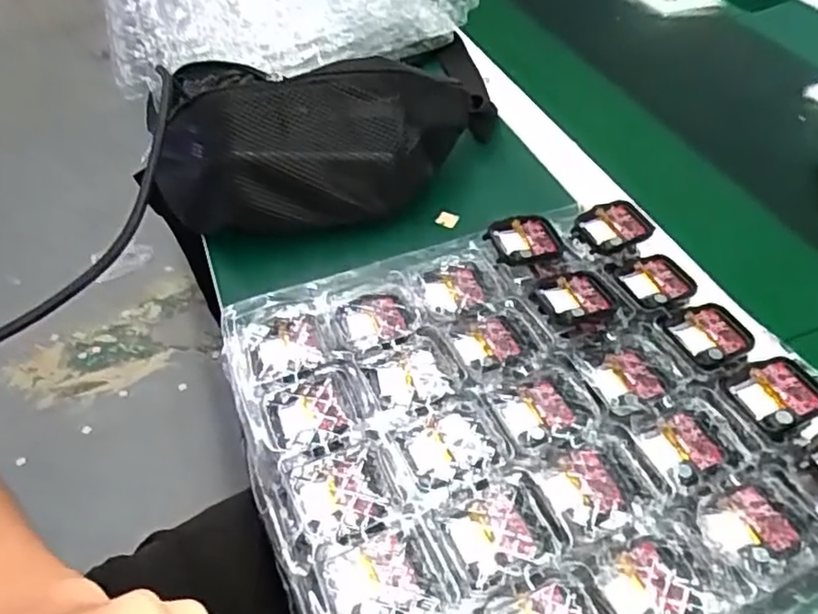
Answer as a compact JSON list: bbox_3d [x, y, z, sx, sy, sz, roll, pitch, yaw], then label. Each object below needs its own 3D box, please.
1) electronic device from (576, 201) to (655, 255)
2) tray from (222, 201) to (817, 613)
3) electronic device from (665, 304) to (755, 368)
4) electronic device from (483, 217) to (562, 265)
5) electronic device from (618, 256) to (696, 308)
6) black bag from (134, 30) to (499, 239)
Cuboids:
[{"bbox_3d":[0.138,-0.053,0.434,0.044,0.013,0.032,-14,49,-10],"label":"electronic device"},{"bbox_3d":[0.067,0.057,0.341,0.282,0.022,0.261,-20,50,-13],"label":"tray"},{"bbox_3d":[0.173,0.015,0.373,0.039,0.004,0.037,-21,50,-16],"label":"electronic device"},{"bbox_3d":[0.075,-0.043,0.423,0.045,0.016,0.033,-15,49,-10],"label":"electronic device"},{"bbox_3d":[0.155,-0.016,0.404,0.040,0.004,0.041,-16,49,-12],"label":"electronic device"},{"bbox_3d":[-0.073,-0.140,0.526,0.301,0.095,0.130,-13,49,-7],"label":"black bag"}]

